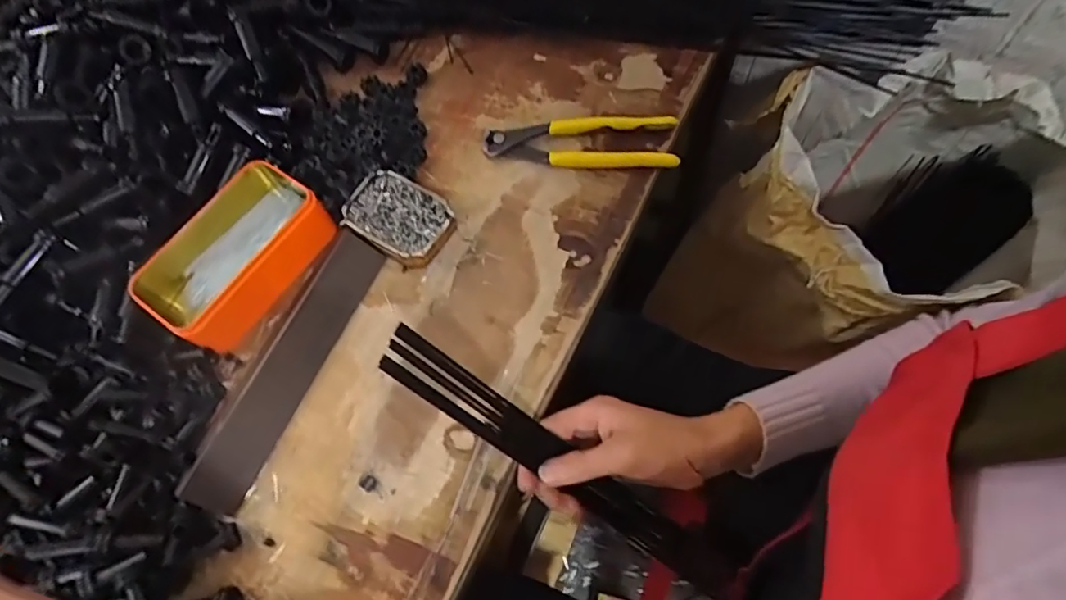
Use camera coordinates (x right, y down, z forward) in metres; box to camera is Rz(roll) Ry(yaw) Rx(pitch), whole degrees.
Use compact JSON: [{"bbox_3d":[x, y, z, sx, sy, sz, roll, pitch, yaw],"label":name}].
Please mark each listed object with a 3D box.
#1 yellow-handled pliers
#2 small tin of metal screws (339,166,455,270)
[{"bbox_3d":[0.040,-0.137,0.483,0.164,0.018,0.046,1,65,5],"label":"yellow-handled pliers"},{"bbox_3d":[-0.110,-0.068,0.463,0.090,0.020,0.063,30,71,17],"label":"small tin of metal screws"}]

